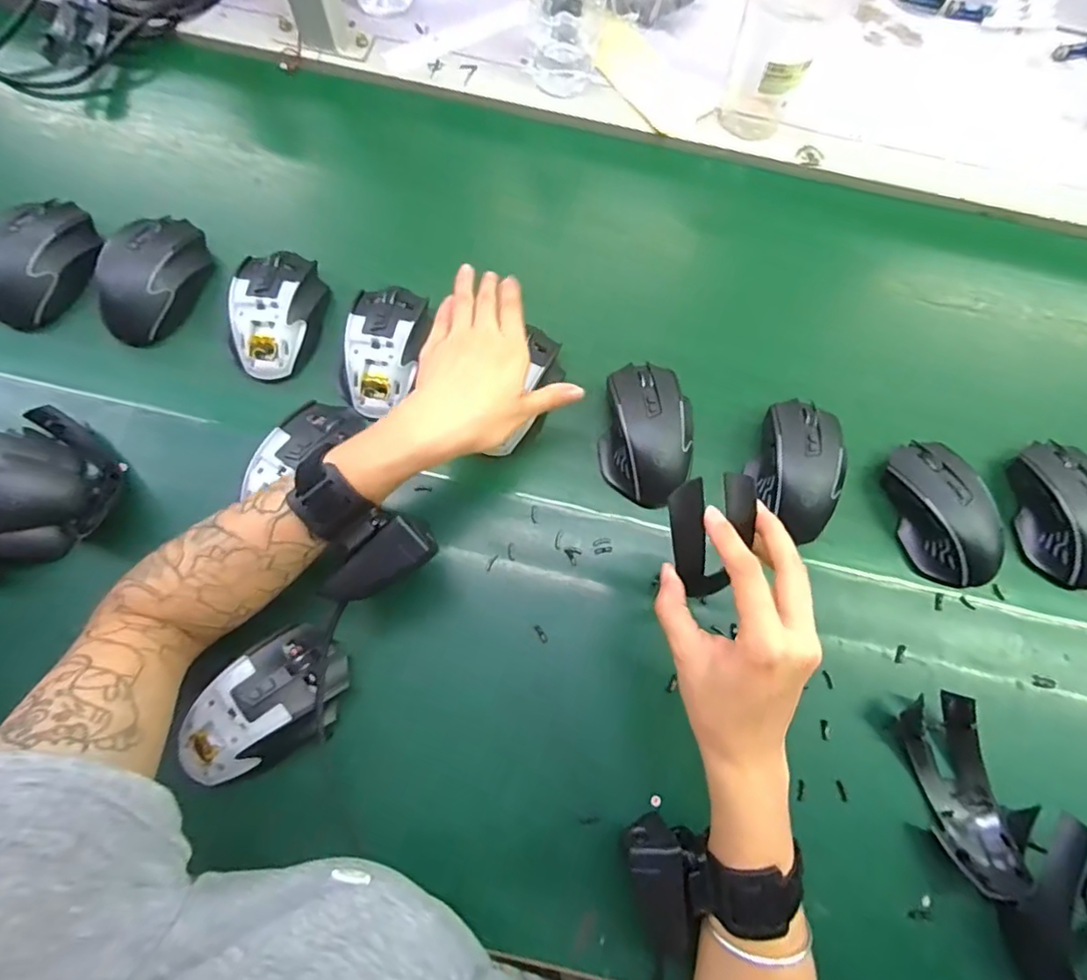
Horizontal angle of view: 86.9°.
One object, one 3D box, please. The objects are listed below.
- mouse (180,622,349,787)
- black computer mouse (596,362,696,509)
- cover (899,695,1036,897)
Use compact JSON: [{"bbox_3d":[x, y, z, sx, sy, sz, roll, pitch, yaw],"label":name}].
[{"bbox_3d":[-0.183,0.144,0.377,0.113,0.033,0.069,-41,79,-13],"label":"mouse"},{"bbox_3d":[0.084,-0.049,0.458,0.071,0.034,0.114,9,73,0],"label":"black computer mouse"},{"bbox_3d":[0.286,0.207,0.392,0.048,0.028,0.126,-8,74,-5],"label":"cover"}]

